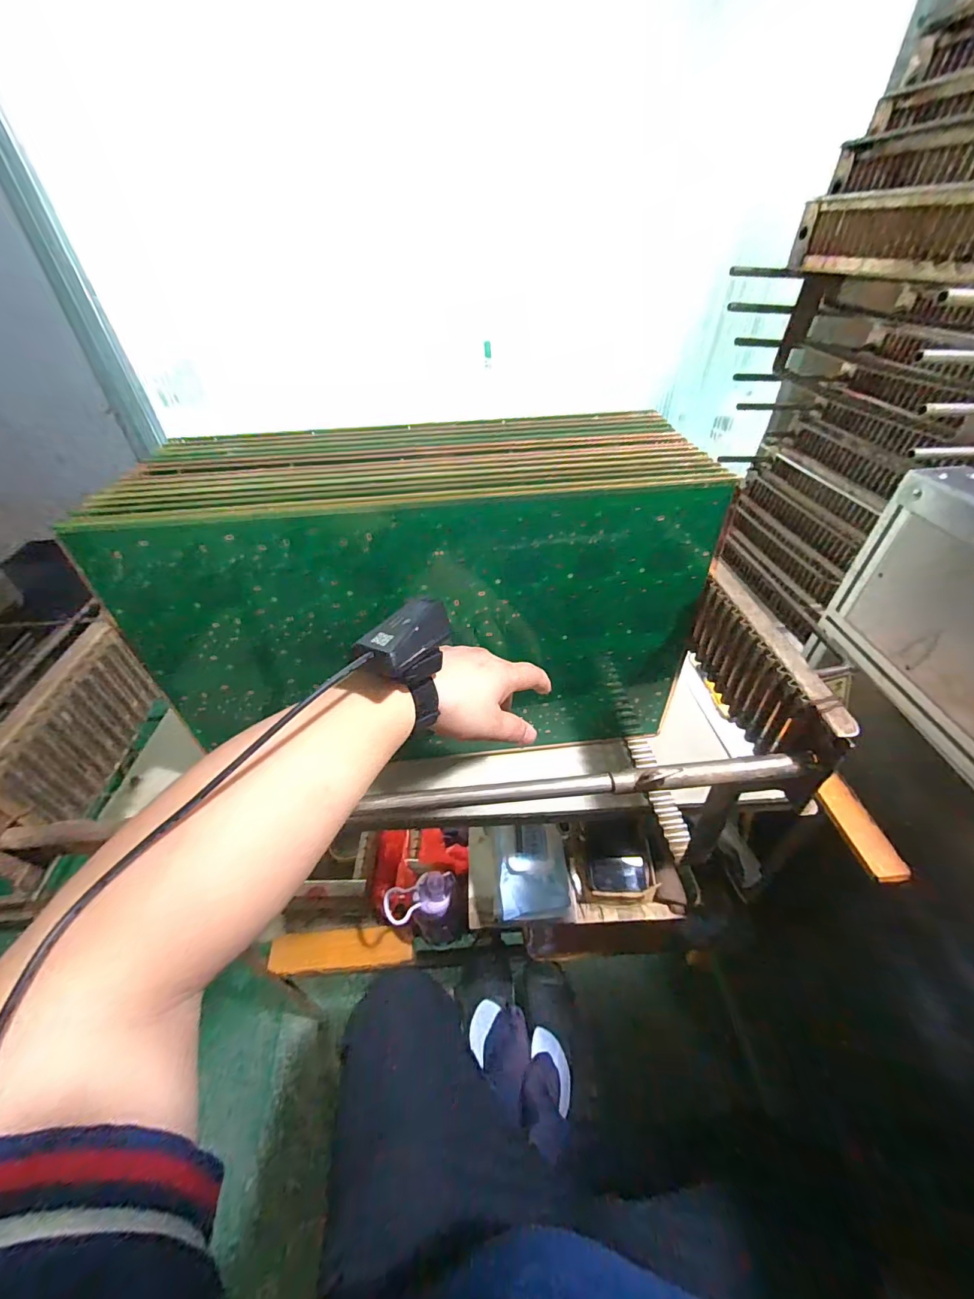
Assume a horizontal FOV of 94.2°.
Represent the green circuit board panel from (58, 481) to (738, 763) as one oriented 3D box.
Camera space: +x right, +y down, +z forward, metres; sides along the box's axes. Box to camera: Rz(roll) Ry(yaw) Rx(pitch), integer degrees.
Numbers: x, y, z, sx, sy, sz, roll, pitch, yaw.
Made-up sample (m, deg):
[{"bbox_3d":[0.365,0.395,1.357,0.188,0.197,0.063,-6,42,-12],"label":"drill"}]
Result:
[{"bbox_3d":[-0.047,0.008,0.427,0.491,0.294,0.011,-5,41,-3],"label":"green circuit board panel"}]

